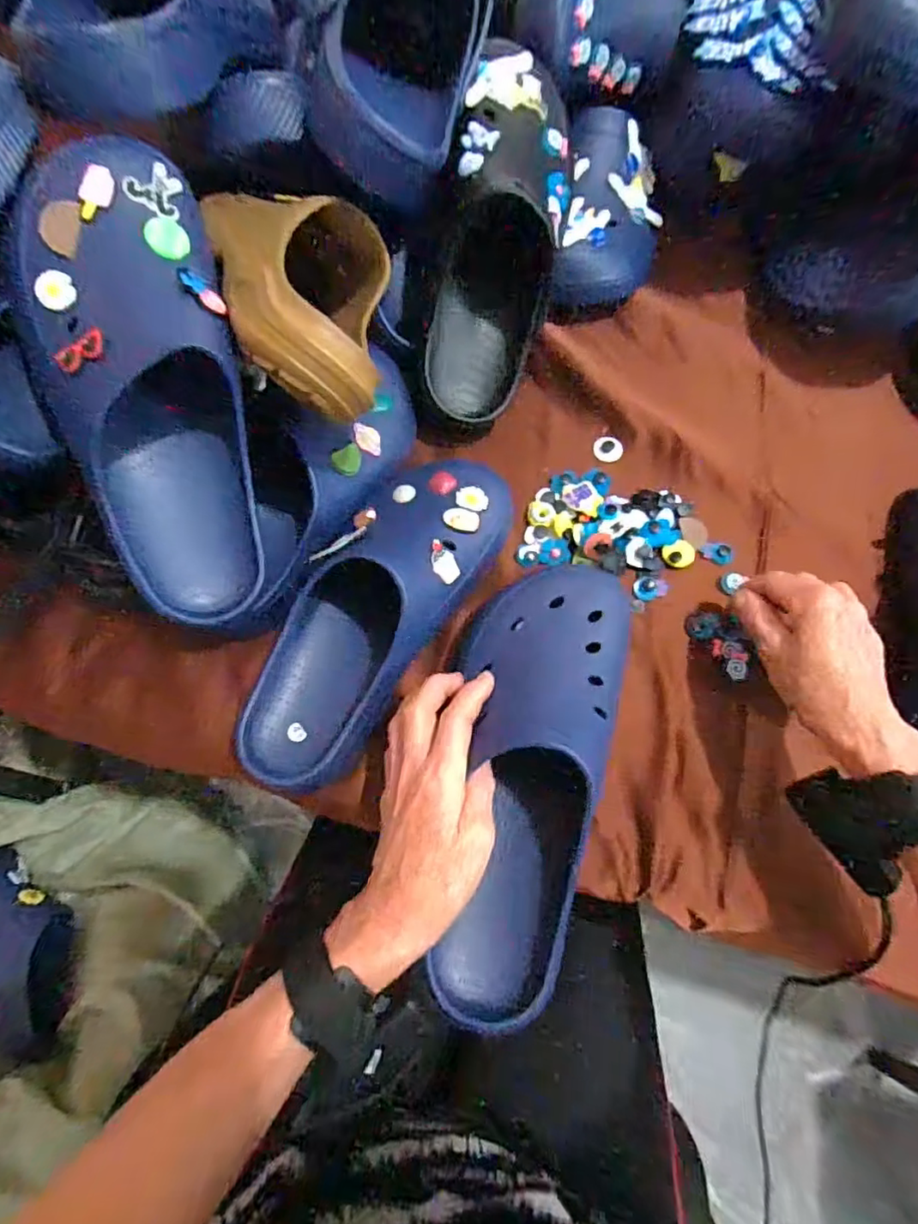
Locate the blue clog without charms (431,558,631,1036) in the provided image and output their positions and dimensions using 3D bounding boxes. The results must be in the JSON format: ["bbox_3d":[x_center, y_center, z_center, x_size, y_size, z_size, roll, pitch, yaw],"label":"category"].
[{"bbox_3d":[0.045,0.097,0.364,0.103,0.073,0.286,9,76,4],"label":"blue clog without charms"}]

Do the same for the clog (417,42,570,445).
[{"bbox_3d":[0.034,-0.287,0.478,0.089,0.100,0.276,15,106,7],"label":"clog"}]

